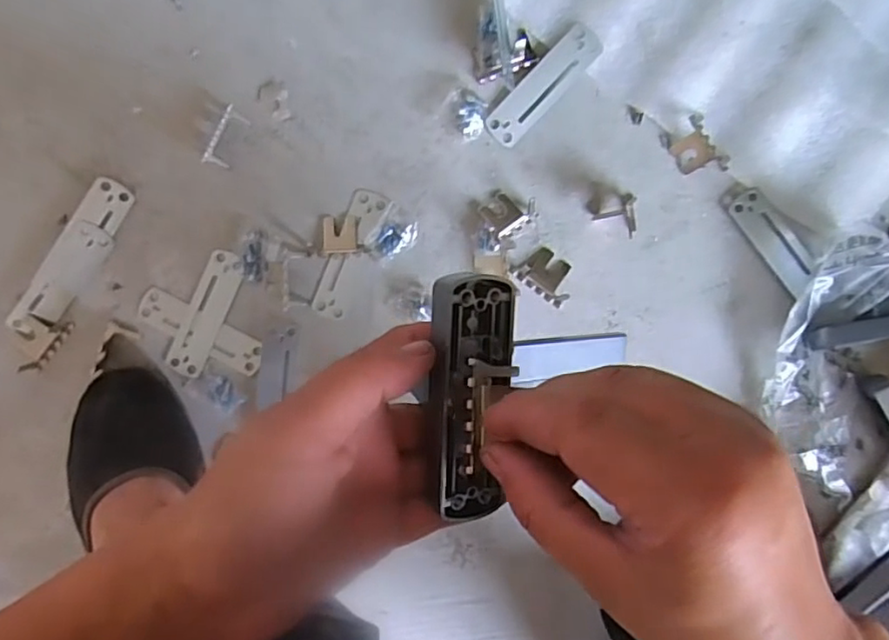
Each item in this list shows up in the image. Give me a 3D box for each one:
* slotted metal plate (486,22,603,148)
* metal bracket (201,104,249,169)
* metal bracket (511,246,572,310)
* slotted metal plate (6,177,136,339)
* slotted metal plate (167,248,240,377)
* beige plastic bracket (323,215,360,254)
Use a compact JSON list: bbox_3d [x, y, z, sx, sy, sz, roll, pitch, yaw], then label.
[{"bbox_3d":[0.070,-0.165,0.438,0.027,0.006,0.096,43,94,-4],"label":"slotted metal plate"},{"bbox_3d":[-0.153,-0.127,0.435,0.014,0.018,0.043,27,95,-3],"label":"metal bracket"},{"bbox_3d":[0.075,-0.033,0.451,0.044,0.008,0.030,38,94,-4],"label":"metal bracket"},{"bbox_3d":[-0.266,-0.042,0.446,0.031,0.008,0.127,33,95,-4],"label":"slotted metal plate"},{"bbox_3d":[-0.174,-0.004,0.454,0.029,0.004,0.093,25,95,-3],"label":"slotted metal plate"},{"bbox_3d":[-0.075,-0.061,0.446,0.025,0.004,0.027,4,96,-1],"label":"beige plastic bracket"}]

